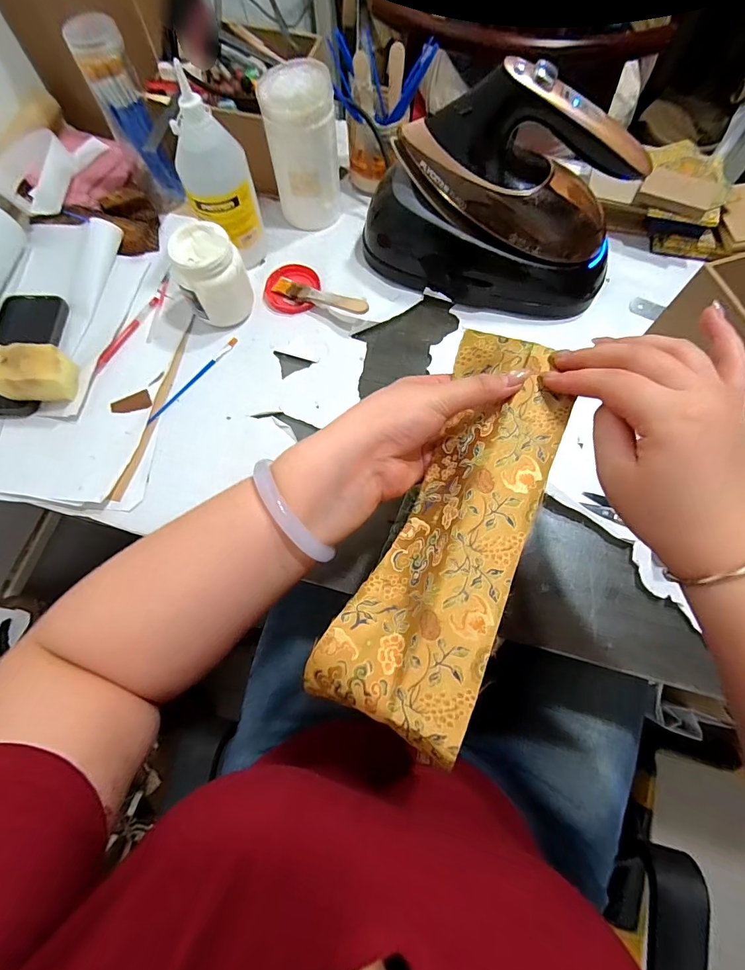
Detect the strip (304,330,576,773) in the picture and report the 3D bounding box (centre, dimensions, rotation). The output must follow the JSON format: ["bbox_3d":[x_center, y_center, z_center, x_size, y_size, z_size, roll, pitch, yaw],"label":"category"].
[{"bbox_3d":[0.058,0.018,0.285,0.089,0.040,0.271,23,72,9],"label":"strip"}]

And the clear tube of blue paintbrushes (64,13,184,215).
[{"bbox_3d":[-0.297,-0.447,0.529,0.052,0.187,0.043,-28,72,-9],"label":"clear tube of blue paintbrushes"}]

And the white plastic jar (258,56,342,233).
[{"bbox_3d":[-0.085,-0.415,0.528,0.083,0.148,0.088,-8,71,-2],"label":"white plastic jar"}]

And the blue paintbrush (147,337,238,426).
[{"bbox_3d":[-0.213,-0.125,0.504,0.010,0.004,0.143,36,75,12],"label":"blue paintbrush"}]

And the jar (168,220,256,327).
[{"bbox_3d":[-0.187,-0.245,0.497,0.077,0.087,0.079,-22,72,-7],"label":"jar"}]

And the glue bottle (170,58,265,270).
[{"bbox_3d":[-0.176,-0.339,0.487,0.065,0.169,0.075,20,72,8],"label":"glue bottle"}]

